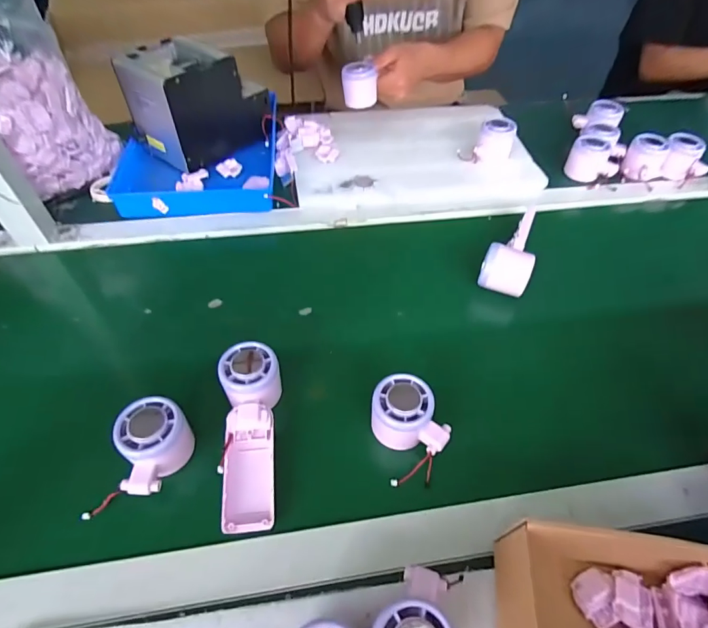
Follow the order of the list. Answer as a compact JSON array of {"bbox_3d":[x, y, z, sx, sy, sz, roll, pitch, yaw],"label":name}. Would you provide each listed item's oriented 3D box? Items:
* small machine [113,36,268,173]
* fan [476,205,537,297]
[{"bbox_3d":[-0.245,-0.338,0.678,0.135,0.142,0.173,31,58,22],"label":"small machine"},{"bbox_3d":[0.208,-0.091,0.563,0.056,0.051,0.158,19,54,14],"label":"fan"}]

